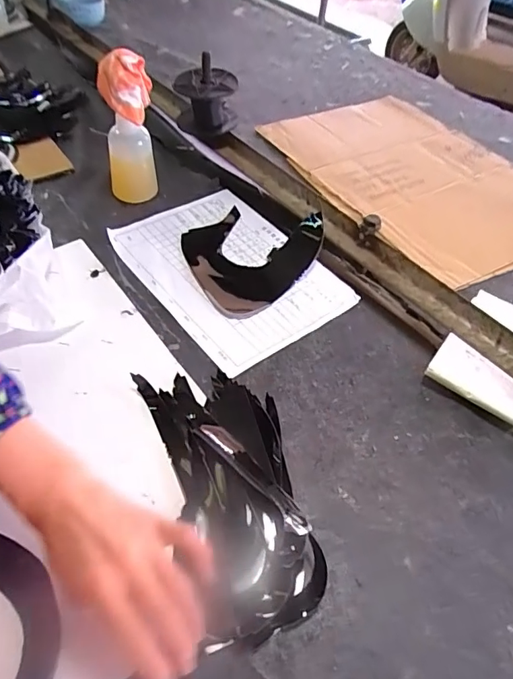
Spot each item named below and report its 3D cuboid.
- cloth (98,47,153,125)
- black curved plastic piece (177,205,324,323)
[{"bbox_3d":[-0.166,-0.317,0.605,0.065,0.068,0.051,-7,49,-10],"label":"cloth"},{"bbox_3d":[-0.018,-0.124,0.631,0.171,0.062,0.172,38,56,24],"label":"black curved plastic piece"}]

